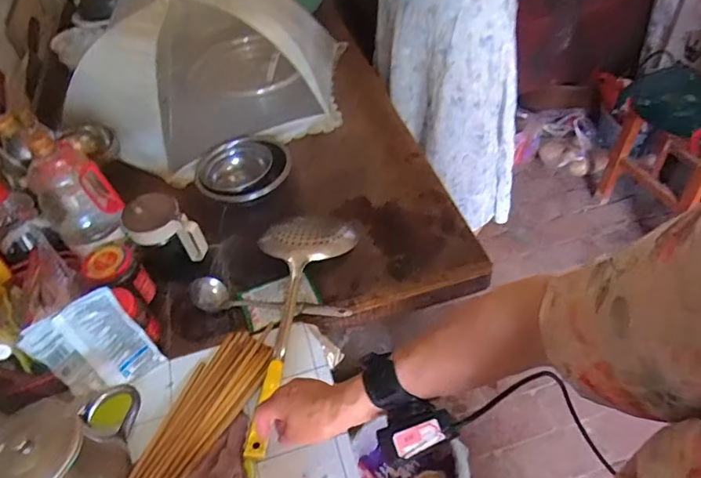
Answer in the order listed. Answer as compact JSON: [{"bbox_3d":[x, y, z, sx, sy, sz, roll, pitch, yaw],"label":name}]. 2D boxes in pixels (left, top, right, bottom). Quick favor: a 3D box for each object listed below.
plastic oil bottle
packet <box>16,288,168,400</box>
[{"bbox_3d":[-0.433,-0.080,0.759,0.084,0.196,0.088,20,52,24],"label":"plastic oil bottle"},{"bbox_3d":[-0.334,0.146,0.655,0.113,0.147,0.014,-37,35,-20],"label":"packet"}]

